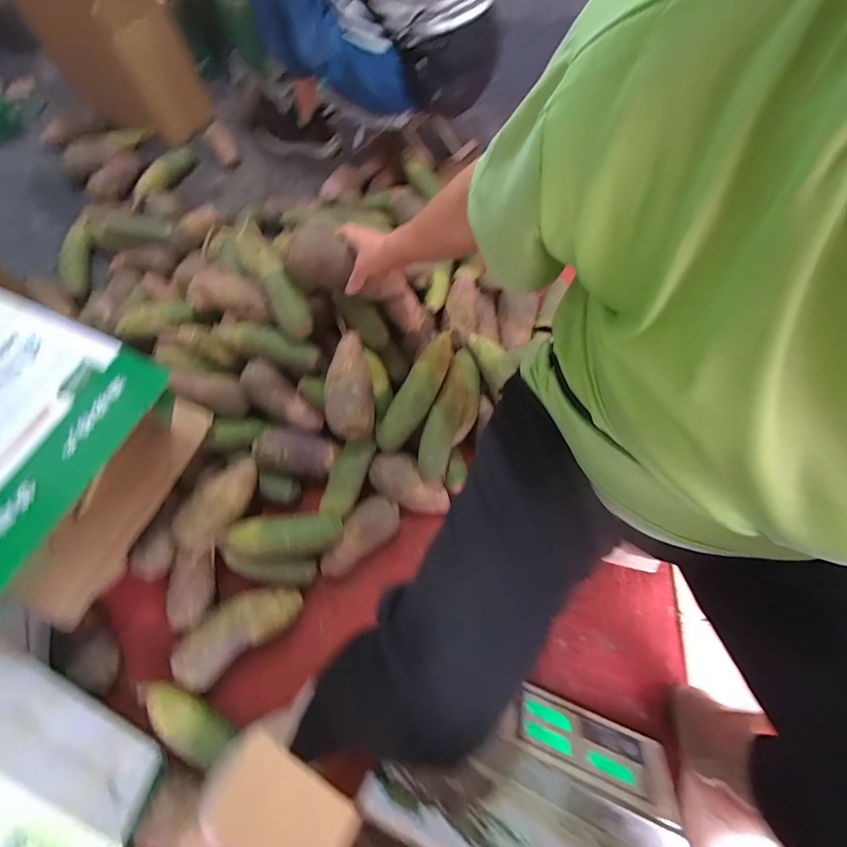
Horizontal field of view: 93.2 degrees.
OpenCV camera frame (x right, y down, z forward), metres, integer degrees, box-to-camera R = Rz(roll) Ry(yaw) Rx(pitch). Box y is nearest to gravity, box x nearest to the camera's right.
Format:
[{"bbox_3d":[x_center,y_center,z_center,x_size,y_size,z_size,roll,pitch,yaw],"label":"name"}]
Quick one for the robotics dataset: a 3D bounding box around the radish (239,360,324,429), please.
[{"bbox_3d":[-0.248,-0.041,0.705,0.158,0.057,0.062,40,70,-14],"label":"radish"}]

